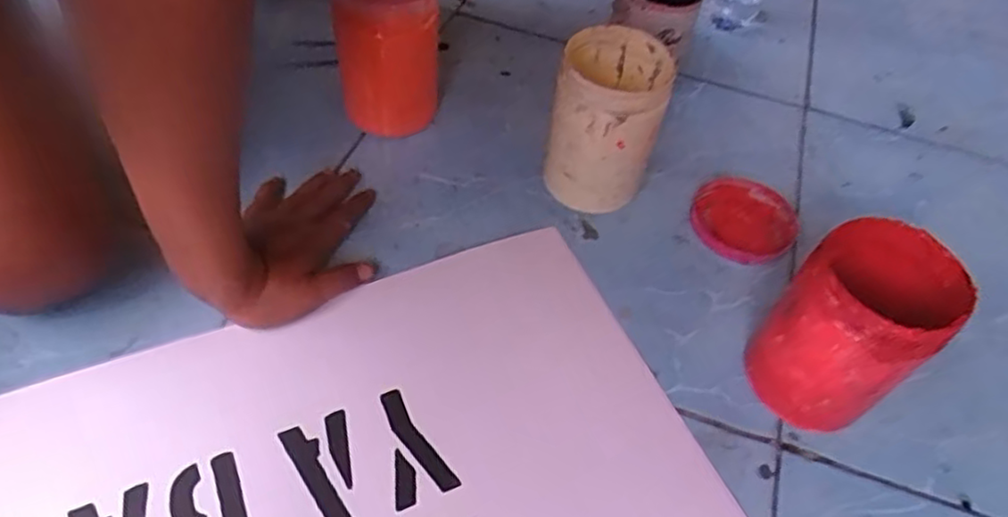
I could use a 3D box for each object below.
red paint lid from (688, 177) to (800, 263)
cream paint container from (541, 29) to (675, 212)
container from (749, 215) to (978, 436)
[{"bbox_3d":[0.215,-0.037,0.596,0.090,0.015,0.090,3,51,-4],"label":"red paint lid"},{"bbox_3d":[0.084,-0.113,0.563,0.082,0.136,0.099,14,51,6],"label":"cream paint container"},{"bbox_3d":[0.233,0.046,0.448,0.097,0.135,0.083,-32,60,-27],"label":"container"}]

